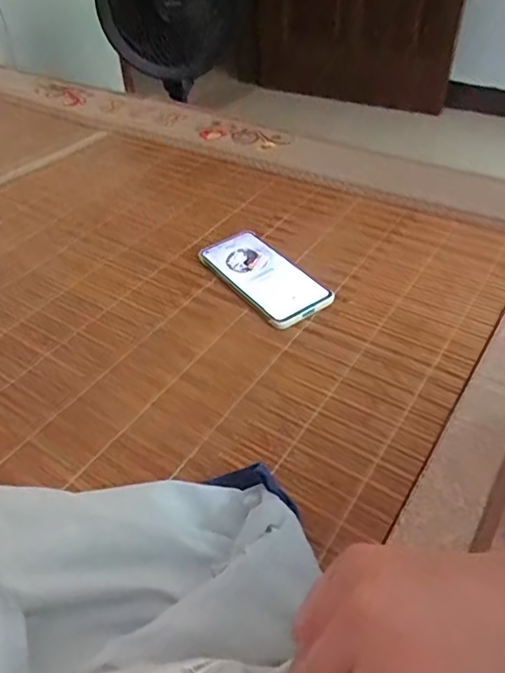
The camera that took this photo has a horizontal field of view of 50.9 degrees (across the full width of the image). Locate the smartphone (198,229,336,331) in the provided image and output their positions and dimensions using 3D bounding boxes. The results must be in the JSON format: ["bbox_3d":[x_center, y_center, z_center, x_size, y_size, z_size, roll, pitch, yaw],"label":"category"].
[{"bbox_3d":[0.014,-0.067,0.574,0.081,0.016,0.156,-28,49,-24],"label":"smartphone"}]

